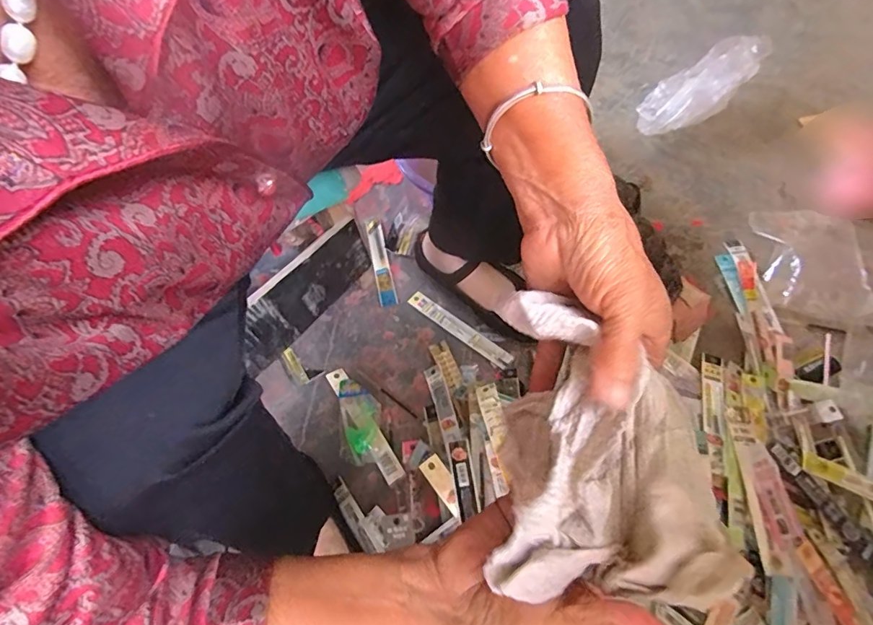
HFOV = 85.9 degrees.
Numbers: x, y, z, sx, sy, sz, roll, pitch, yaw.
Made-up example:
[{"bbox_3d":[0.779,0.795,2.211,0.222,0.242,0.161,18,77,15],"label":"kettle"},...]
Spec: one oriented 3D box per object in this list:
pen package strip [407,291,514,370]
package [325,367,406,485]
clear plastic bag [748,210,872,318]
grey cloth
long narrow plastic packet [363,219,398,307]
[{"bbox_3d":[0.032,0.024,0.684,0.176,0.008,0.024,35,68,20],"label":"pen package strip"},{"bbox_3d":[-0.102,0.145,0.617,0.061,0.020,0.167,-21,62,-9],"label":"package"},{"bbox_3d":[0.556,-0.081,0.699,0.141,0.030,0.200,7,54,4],"label":"clear plastic bag"},{"bbox_3d":[0.076,0.060,0.232,0.099,0.051,0.140,-4,61,1],"label":"grey cloth"},{"bbox_3d":[-0.092,-0.083,0.751,0.028,0.006,0.169,-13,61,-4],"label":"long narrow plastic packet"}]

